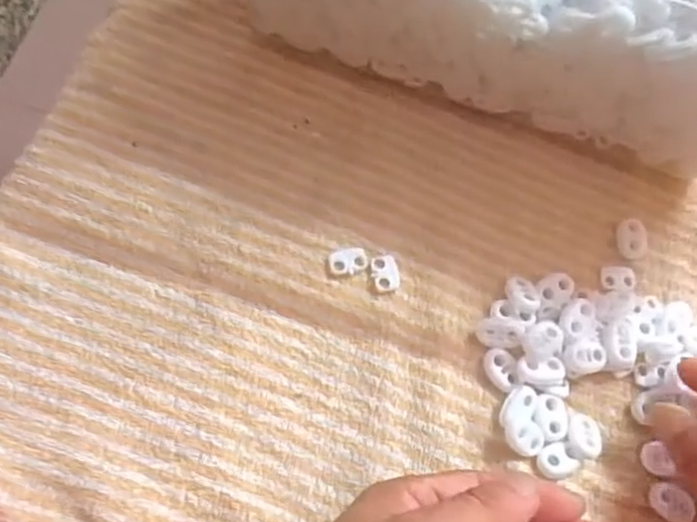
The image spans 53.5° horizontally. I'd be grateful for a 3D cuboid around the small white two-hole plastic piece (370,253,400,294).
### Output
[{"bbox_3d":[0.018,0.006,0.337,0.013,0.004,0.019,-13,75,-14],"label":"small white two-hole plastic piece"}]

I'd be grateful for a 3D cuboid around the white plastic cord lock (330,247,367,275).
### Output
[{"bbox_3d":[0.000,0.000,0.336,0.018,0.004,0.012,-7,73,-12],"label":"white plastic cord lock"}]

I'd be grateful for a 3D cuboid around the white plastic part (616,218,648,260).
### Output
[{"bbox_3d":[0.148,-0.011,0.361,0.016,0.009,0.022,14,70,-5],"label":"white plastic part"}]

